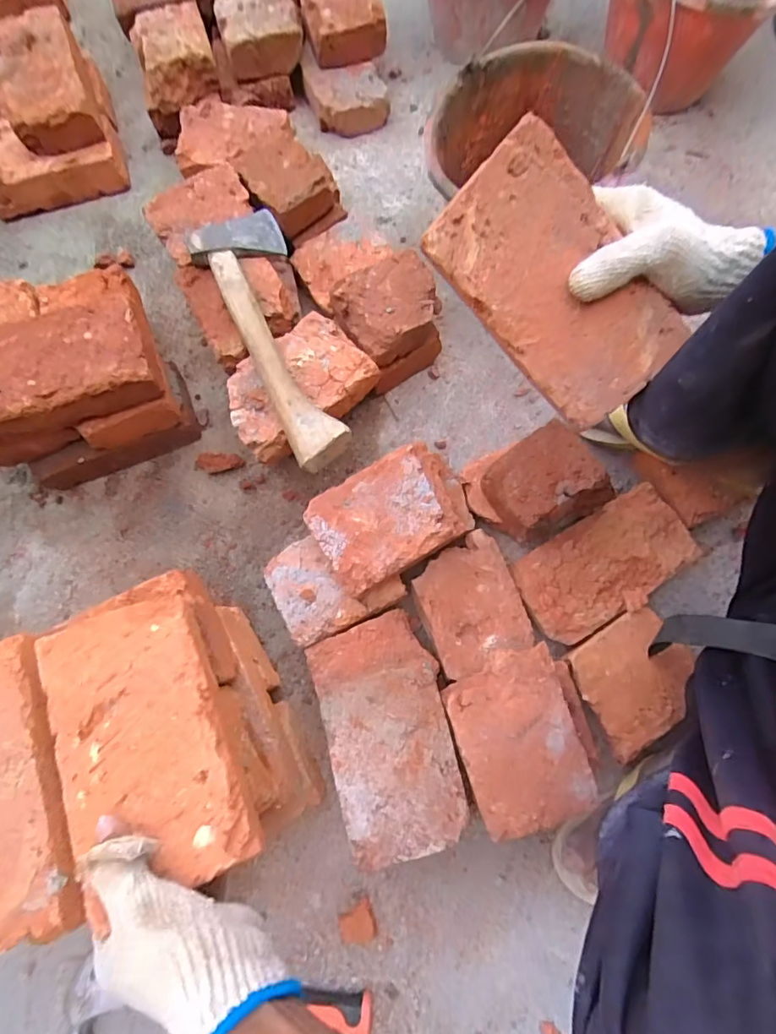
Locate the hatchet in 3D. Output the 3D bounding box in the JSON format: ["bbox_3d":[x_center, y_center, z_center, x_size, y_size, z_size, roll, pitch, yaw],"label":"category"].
[{"bbox_3d":[-0.116,-0.205,0.551,0.105,0.043,0.334,-26,76,-6],"label":"hatchet"}]

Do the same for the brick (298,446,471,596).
[{"bbox_3d":[0.008,0.000,0.538,0.165,0.058,0.108,-31,76,-7],"label":"brick"}]

